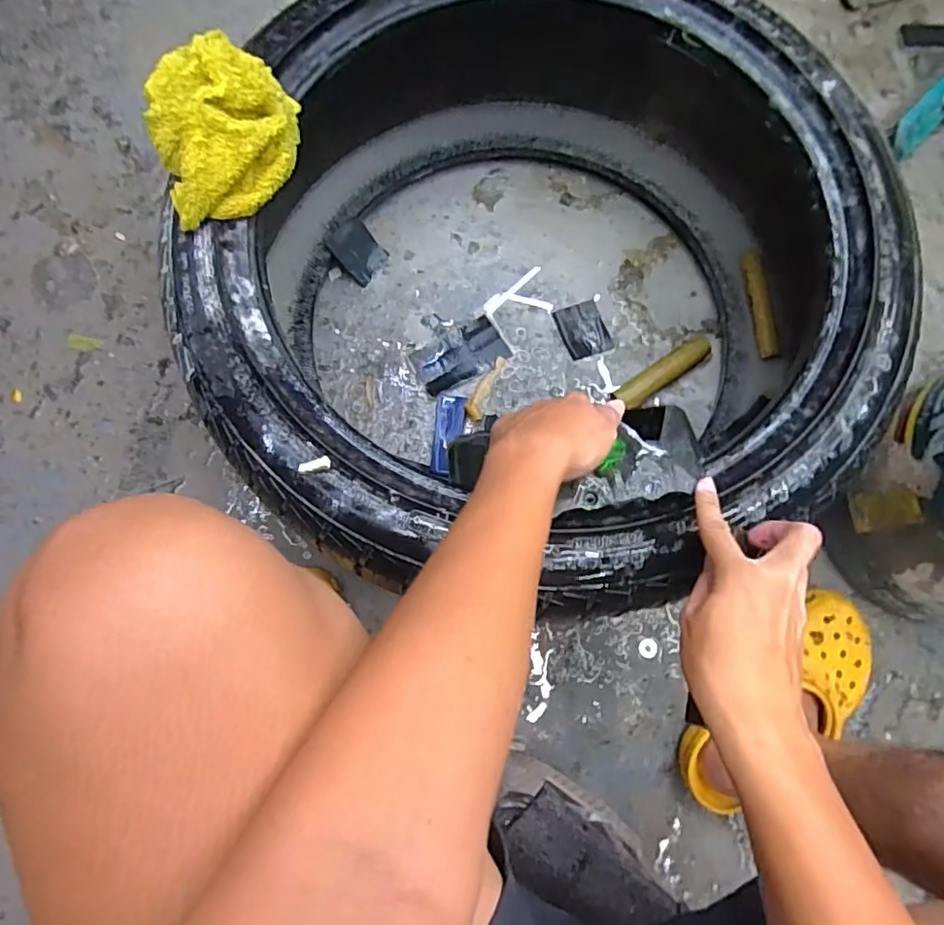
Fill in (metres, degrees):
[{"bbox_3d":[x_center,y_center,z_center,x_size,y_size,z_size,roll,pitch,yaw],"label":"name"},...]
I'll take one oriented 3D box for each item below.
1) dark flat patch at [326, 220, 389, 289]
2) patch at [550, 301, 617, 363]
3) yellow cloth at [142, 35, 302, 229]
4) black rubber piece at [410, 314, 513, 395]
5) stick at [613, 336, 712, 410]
[{"bbox_3d":[-0.145,-0.272,0.748,0.067,0.010,0.061,40,75,-23],"label":"dark flat patch"},{"bbox_3d":[0.144,-0.170,0.749,0.061,0.005,0.072,-20,77,-6],"label":"patch"},{"bbox_3d":[-0.204,-0.276,0.480,0.111,0.084,0.149,-12,77,-4],"label":"yellow cloth"},{"bbox_3d":[-0.014,-0.133,0.736,0.114,0.005,0.067,-31,79,-8],"label":"black rubber piece"},{"bbox_3d":[0.240,-0.112,0.727,0.142,0.028,0.031,-34,79,-9],"label":"stick"}]

